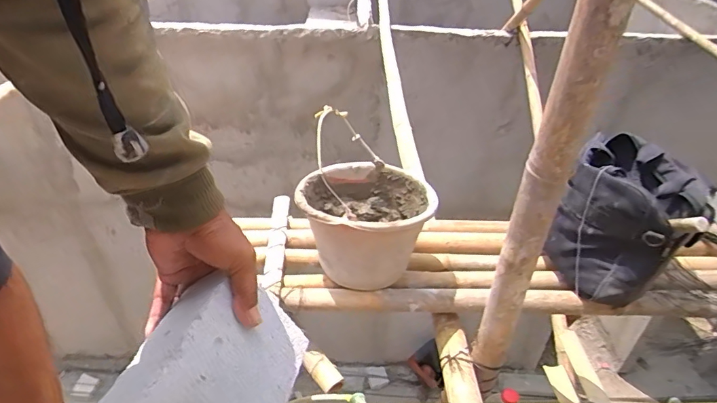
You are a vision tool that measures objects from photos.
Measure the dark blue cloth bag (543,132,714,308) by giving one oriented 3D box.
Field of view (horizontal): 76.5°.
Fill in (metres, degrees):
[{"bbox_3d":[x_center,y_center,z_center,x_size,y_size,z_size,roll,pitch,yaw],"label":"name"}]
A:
[{"bbox_3d":[0.607,0.038,1.029,0.242,0.257,0.347,26,42,30],"label":"dark blue cloth bag"}]

